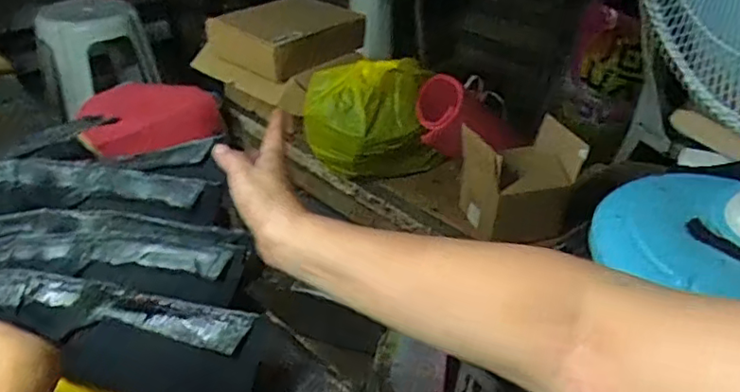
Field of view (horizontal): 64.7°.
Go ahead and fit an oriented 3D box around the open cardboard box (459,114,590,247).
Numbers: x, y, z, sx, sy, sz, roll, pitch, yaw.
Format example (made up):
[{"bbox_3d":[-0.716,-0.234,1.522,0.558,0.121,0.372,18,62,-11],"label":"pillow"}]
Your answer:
[{"bbox_3d":[0.246,-0.026,0.962,0.179,0.161,0.136,-2,33,-2],"label":"open cardboard box"}]

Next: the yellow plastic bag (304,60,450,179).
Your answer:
[{"bbox_3d":[0.008,-0.136,1.079,0.249,0.190,0.152,-4,34,-6],"label":"yellow plastic bag"}]

